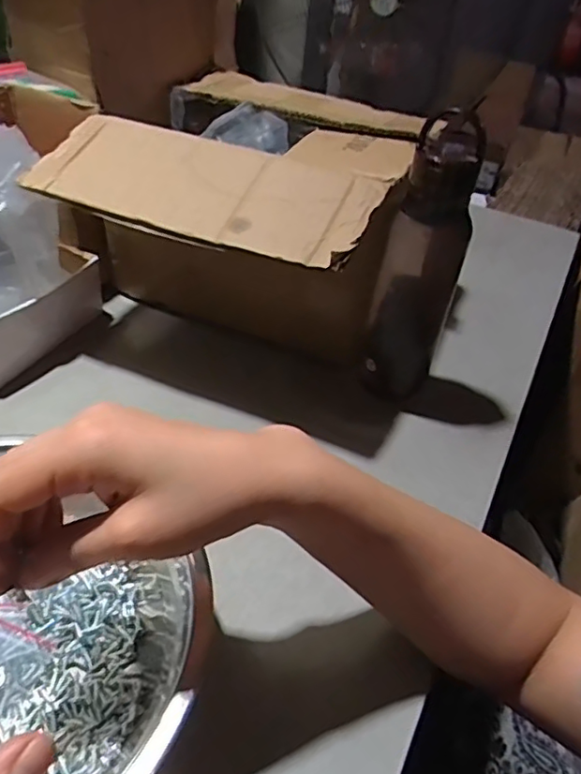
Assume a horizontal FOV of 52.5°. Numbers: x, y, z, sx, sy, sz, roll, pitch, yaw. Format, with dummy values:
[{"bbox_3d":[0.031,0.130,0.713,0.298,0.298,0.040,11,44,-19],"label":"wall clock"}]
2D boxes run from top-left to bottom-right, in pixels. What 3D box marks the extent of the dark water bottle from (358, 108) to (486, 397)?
[{"bbox_3d":[0.114,-0.100,0.519,0.065,0.242,0.068,17,40,12],"label":"dark water bottle"}]

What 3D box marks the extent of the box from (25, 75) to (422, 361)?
[{"bbox_3d":[-0.037,-0.170,0.614,0.314,0.186,0.326,20,41,15],"label":"box"}]

